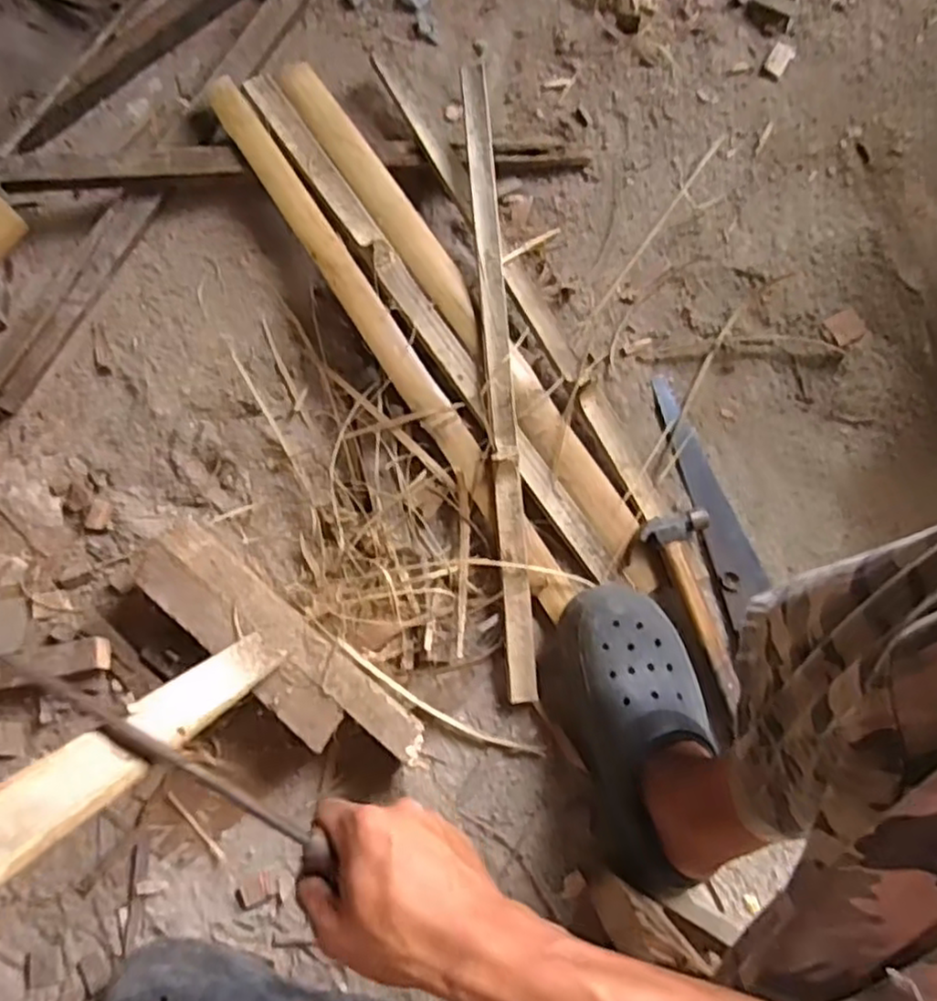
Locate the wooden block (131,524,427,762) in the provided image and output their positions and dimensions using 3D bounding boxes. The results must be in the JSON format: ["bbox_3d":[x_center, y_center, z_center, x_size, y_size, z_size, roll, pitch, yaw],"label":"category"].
[{"bbox_3d":[-0.177,0.146,0.680,0.309,0.062,0.079,40,78,8],"label":"wooden block"}]

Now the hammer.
[{"bbox_3d":[0.244,0.107,0.716,0.068,0.028,0.199,-21,79,-5],"label":"hammer"}]

